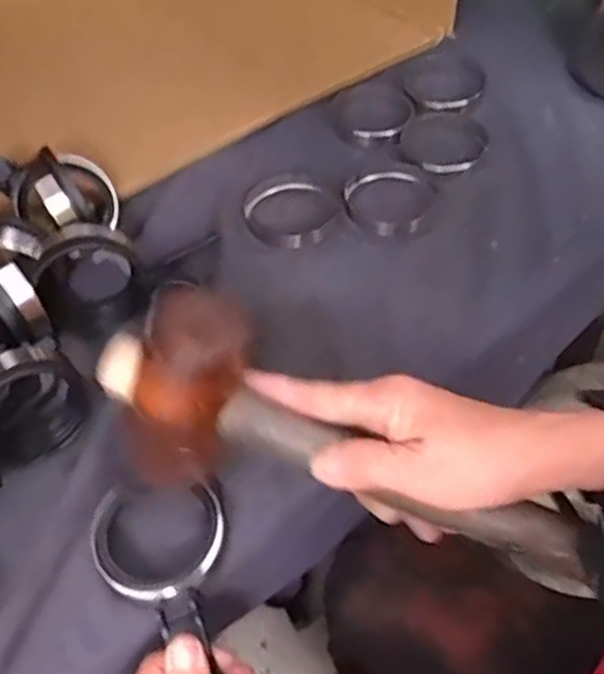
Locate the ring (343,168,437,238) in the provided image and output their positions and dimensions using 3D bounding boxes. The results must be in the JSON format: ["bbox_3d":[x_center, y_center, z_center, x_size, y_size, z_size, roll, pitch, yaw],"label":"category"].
[{"bbox_3d":[0.065,-0.106,0.544,0.069,0.007,0.069,-2,52,2],"label":"ring"}]

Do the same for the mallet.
[{"bbox_3d":[0.020,0.058,0.352,0.257,0.073,0.062,25,56,2],"label":"mallet"}]

